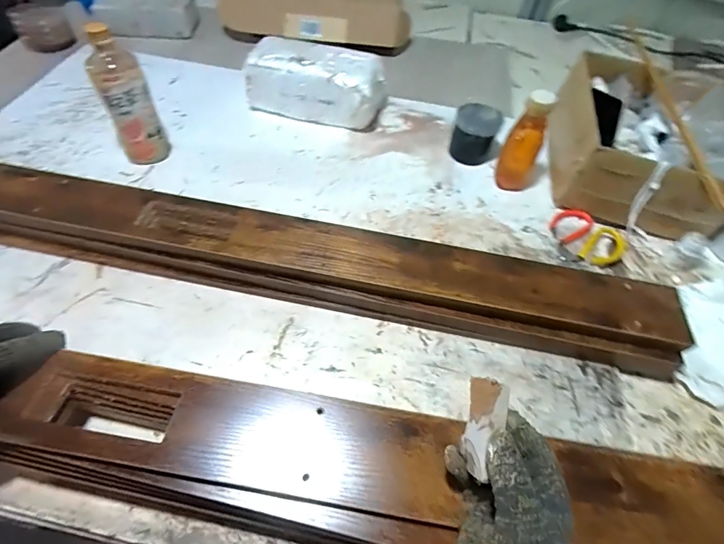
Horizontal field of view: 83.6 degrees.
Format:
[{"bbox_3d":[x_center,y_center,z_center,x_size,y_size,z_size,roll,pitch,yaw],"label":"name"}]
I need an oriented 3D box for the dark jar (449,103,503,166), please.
[{"bbox_3d":[0.199,-0.244,0.726,0.073,0.083,0.070,2,54,-3],"label":"dark jar"}]

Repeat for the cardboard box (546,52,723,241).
[{"bbox_3d":[0.479,-0.226,0.709,0.255,0.122,0.334,14,54,6],"label":"cardboard box"}]

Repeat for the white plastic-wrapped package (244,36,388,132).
[{"bbox_3d":[-0.086,-0.361,0.771,0.252,0.113,0.118,17,54,7],"label":"white plastic-wrapped package"}]

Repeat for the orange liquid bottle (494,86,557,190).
[{"bbox_3d":[0.265,-0.210,0.654,0.057,0.168,0.045,31,57,17],"label":"orange liquid bottle"}]

